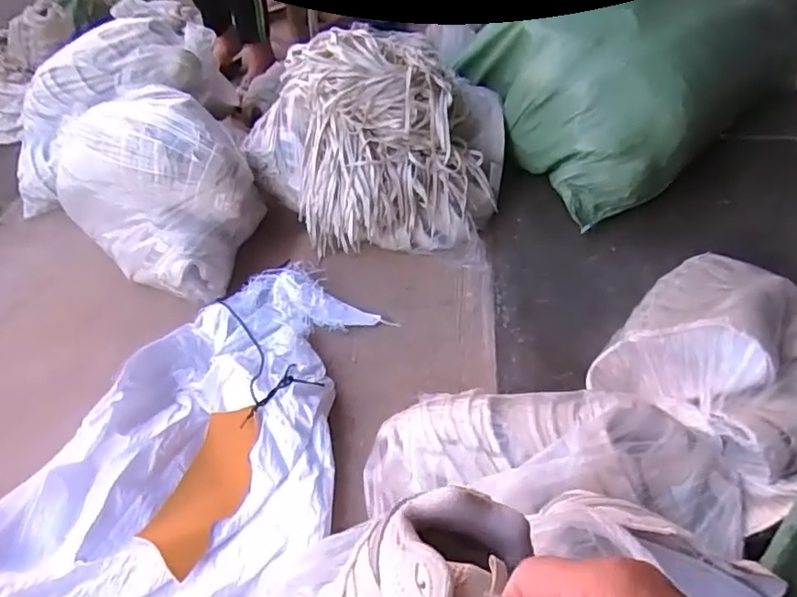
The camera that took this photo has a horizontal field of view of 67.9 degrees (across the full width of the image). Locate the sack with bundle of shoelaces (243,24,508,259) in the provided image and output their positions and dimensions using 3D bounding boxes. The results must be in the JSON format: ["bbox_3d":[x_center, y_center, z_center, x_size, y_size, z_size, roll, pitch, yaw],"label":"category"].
[{"bbox_3d":[-0.042,-0.337,1.235,0.505,0.298,0.435,10,45,12],"label":"sack with bundle of shoelaces"}]

